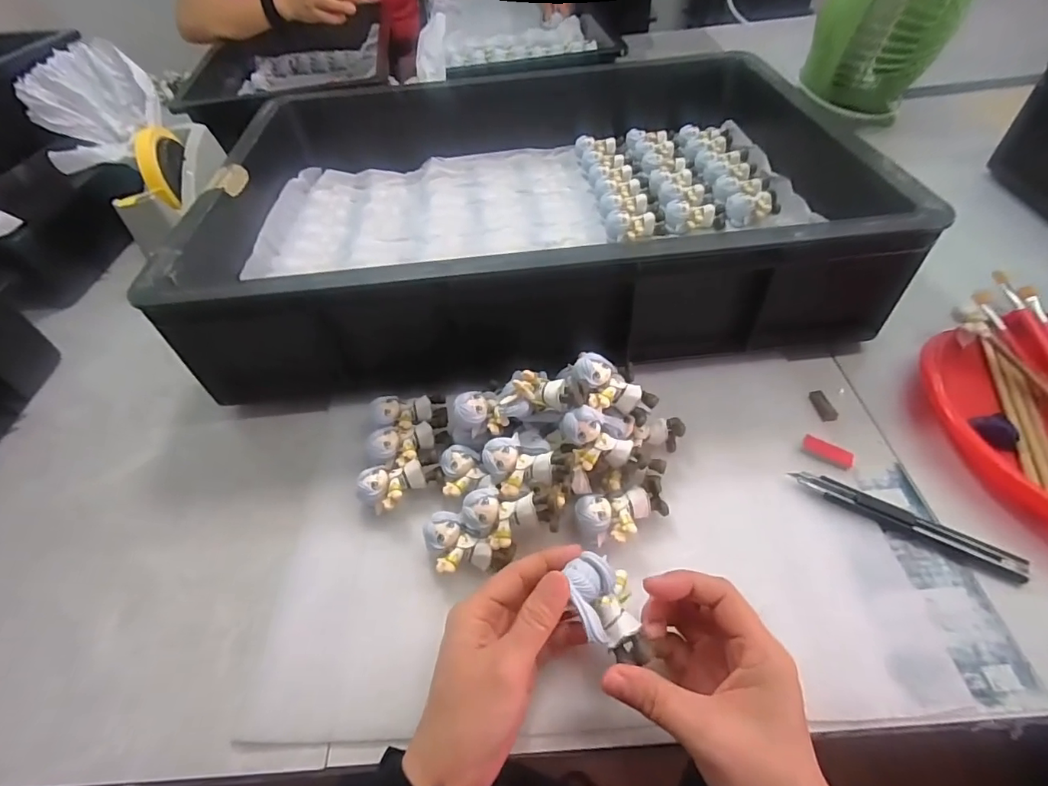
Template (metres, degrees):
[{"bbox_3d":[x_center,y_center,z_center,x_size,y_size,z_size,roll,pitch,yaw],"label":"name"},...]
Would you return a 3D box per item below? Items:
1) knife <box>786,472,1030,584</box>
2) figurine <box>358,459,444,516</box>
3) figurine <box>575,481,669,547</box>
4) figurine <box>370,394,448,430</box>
[{"bbox_3d":[0.254,0.084,0.332,0.136,0.007,0.019,23,56,22],"label":"knife"},{"bbox_3d":[-0.089,0.069,0.363,0.057,0.030,0.031,-10,50,-4],"label":"figurine"},{"bbox_3d":[0.068,0.085,0.338,0.061,0.030,0.031,-14,50,-7],"label":"figurine"},{"bbox_3d":[-0.093,0.019,0.404,0.062,0.021,0.032,-6,50,0],"label":"figurine"}]

